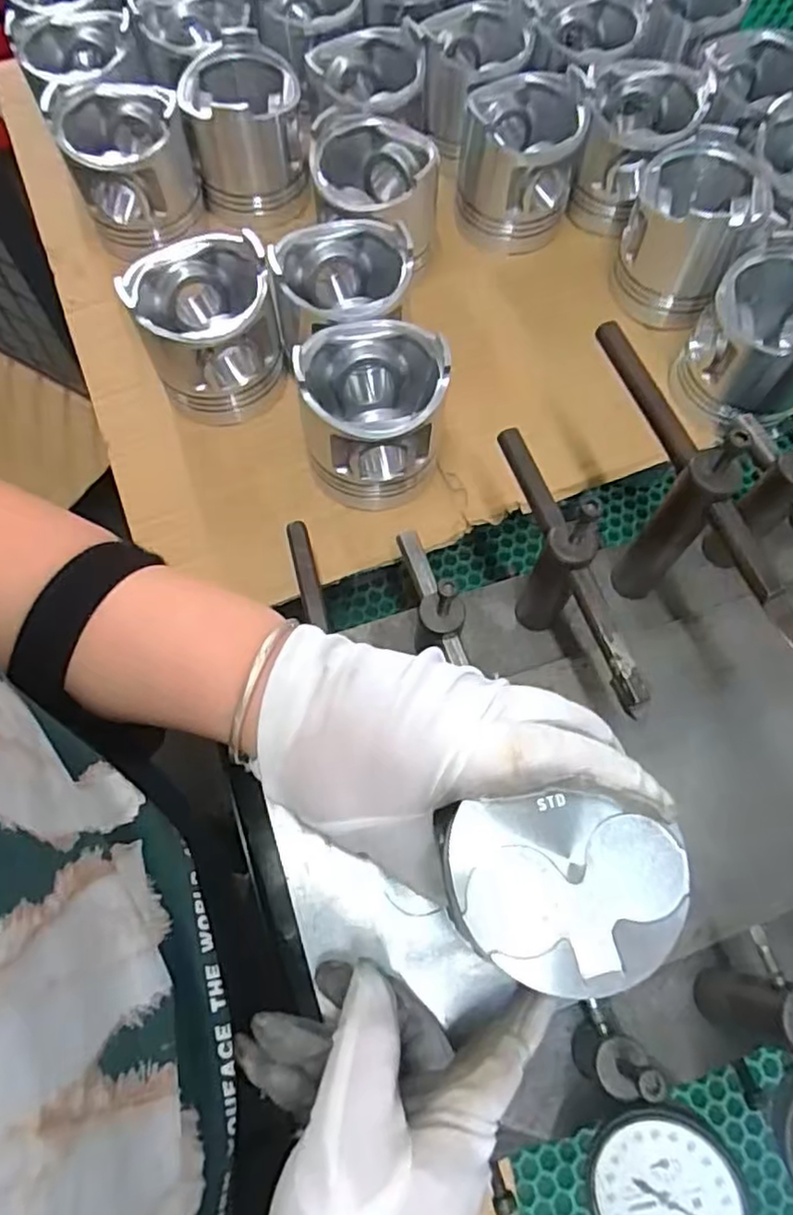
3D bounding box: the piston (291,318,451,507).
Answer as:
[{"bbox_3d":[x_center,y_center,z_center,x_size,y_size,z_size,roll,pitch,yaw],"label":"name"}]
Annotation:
[{"bbox_3d":[-0.014,-0.114,0.395,0.084,0.081,0.087,-3,68,-2],"label":"piston"}]

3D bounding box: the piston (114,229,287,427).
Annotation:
[{"bbox_3d":[-0.115,-0.173,0.416,0.080,0.079,0.078,-12,68,-6],"label":"piston"}]

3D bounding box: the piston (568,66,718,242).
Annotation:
[{"bbox_3d":[0.175,-0.344,0.500,0.085,0.084,0.090,16,68,6],"label":"piston"}]

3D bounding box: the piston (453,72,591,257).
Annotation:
[{"bbox_3d":[0.090,-0.328,0.493,0.080,0.087,0.084,0,68,-1],"label":"piston"}]

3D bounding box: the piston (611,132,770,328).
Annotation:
[{"bbox_3d":[0.203,-0.261,0.466,0.082,0.084,0.087,22,69,8],"label":"piston"}]

